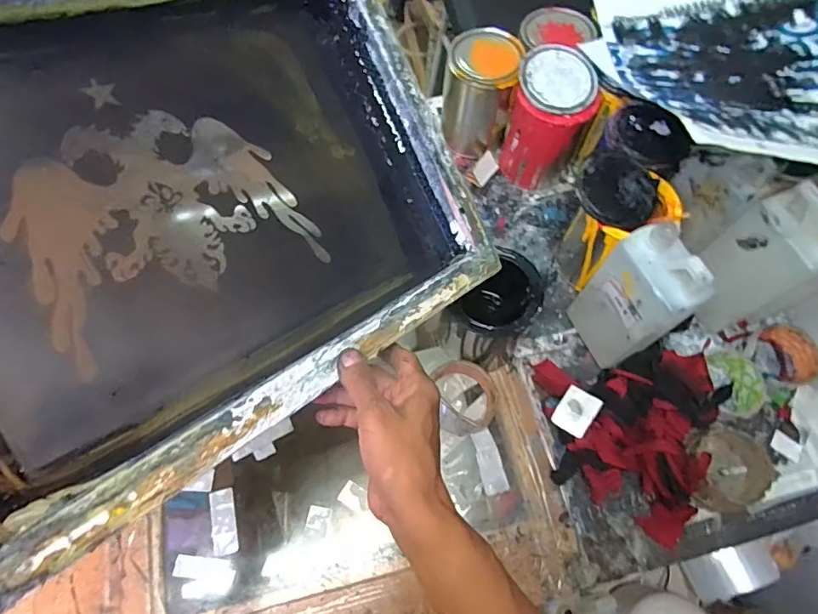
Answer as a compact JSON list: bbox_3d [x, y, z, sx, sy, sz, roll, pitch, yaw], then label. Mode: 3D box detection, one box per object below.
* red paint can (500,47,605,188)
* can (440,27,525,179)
[{"bbox_3d":[0.200,-0.265,0.708,0.108,0.155,0.111,0,67,0],"label":"red paint can"},{"bbox_3d":[0.103,-0.316,0.744,0.118,0.151,0.109,-41,73,-15],"label":"can"}]

